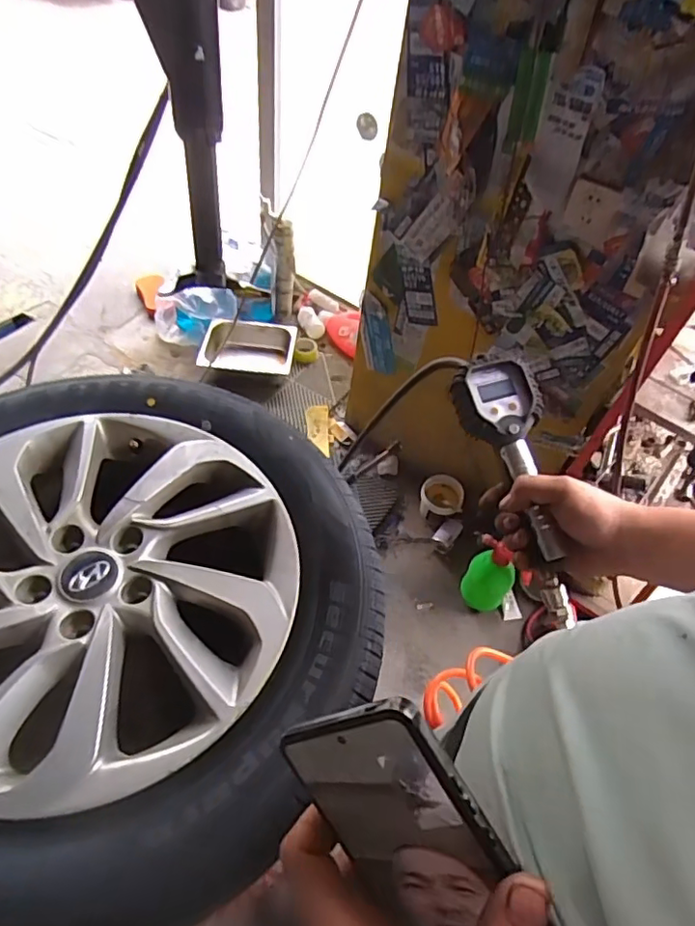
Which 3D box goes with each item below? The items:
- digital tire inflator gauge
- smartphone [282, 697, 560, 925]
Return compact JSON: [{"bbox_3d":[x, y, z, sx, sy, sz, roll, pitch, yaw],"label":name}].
[{"bbox_3d":[0.171,0.019,0.558,0.079,0.036,0.262,-12,81,-11],"label":"digital tire inflator gauge"},{"bbox_3d":[0.034,0.178,0.259,0.157,0.077,0.013,59,28,-5],"label":"smartphone"}]

